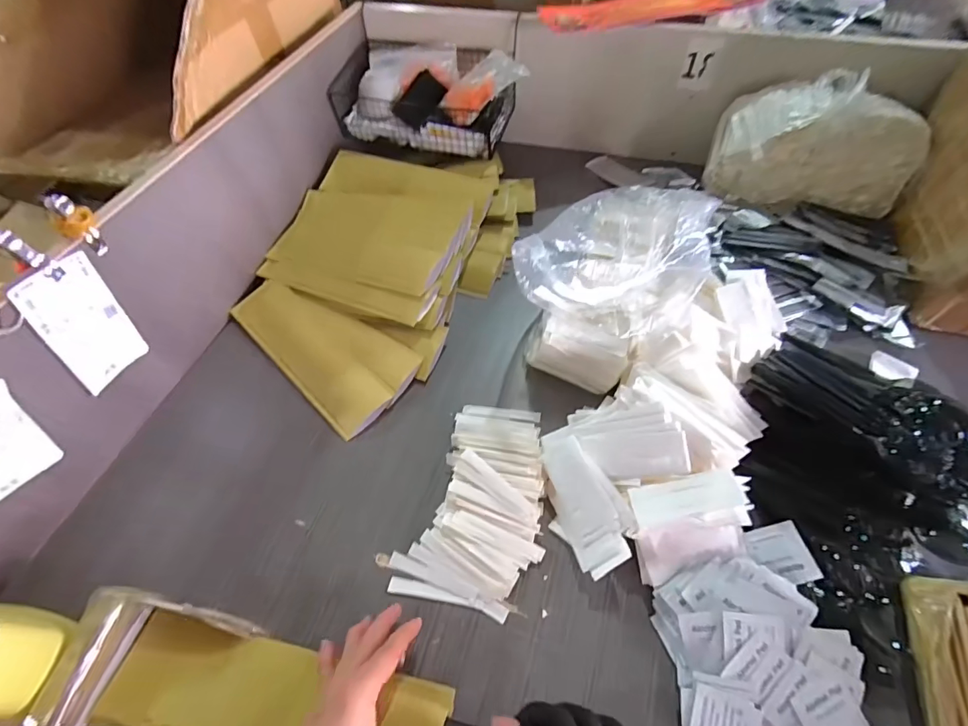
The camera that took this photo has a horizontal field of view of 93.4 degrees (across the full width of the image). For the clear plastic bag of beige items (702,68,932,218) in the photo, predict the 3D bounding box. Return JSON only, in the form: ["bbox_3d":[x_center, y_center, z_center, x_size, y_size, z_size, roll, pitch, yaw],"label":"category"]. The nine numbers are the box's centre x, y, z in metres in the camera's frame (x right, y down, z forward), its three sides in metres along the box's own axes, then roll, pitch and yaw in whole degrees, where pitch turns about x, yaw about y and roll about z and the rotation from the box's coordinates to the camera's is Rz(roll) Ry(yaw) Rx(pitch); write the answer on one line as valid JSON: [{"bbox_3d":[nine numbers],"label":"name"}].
[{"bbox_3d":[0.473,-0.319,0.668,0.249,0.154,0.106,9,58,9],"label":"clear plastic bag of beige items"}]

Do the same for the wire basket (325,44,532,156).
[{"bbox_3d":[-0.084,-0.438,0.743,0.287,0.097,0.152,14,59,12],"label":"wire basket"}]

